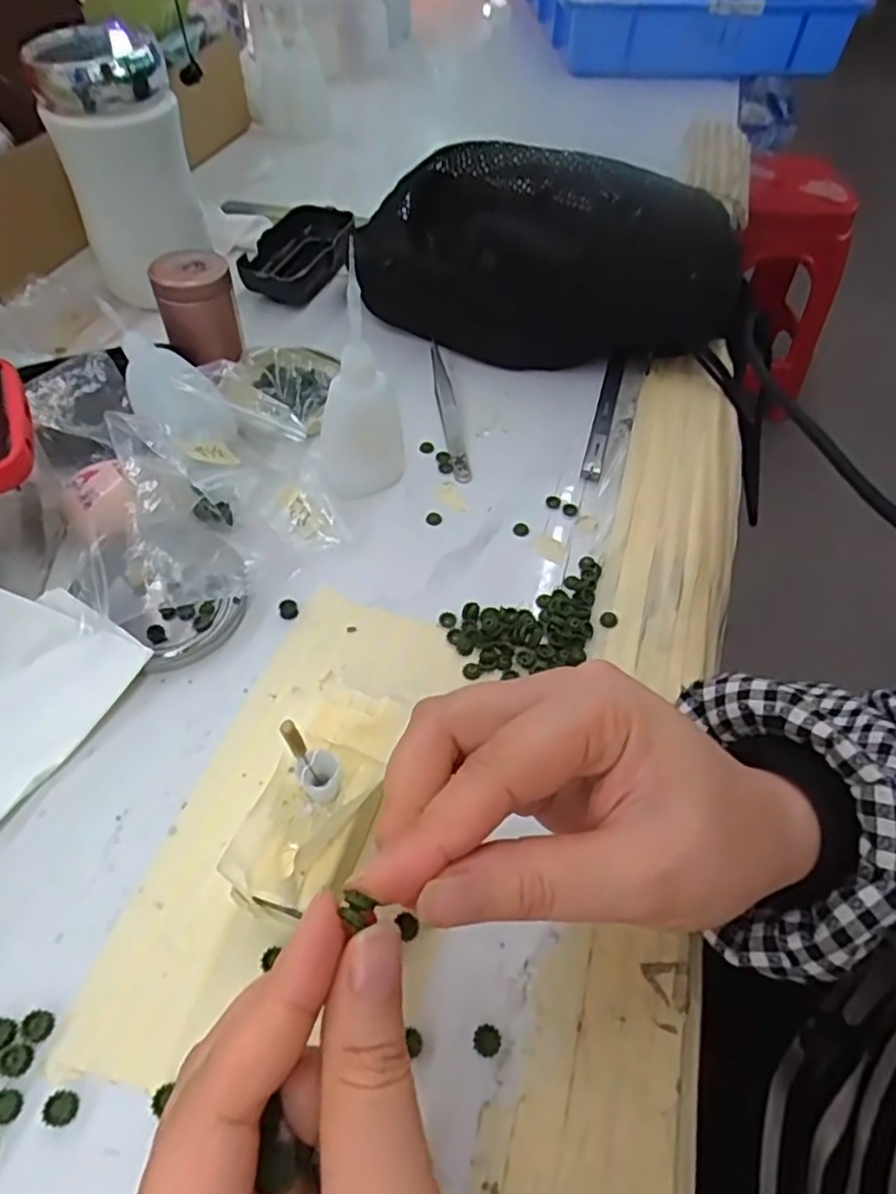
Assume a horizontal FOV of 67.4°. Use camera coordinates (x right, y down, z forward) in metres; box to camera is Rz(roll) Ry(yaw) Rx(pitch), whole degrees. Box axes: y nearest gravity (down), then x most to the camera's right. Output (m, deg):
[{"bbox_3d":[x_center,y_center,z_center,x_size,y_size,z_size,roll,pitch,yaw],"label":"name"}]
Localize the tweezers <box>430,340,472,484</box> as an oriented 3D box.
[{"bbox_3d":[0.000,-0.118,0.411,0.011,0.009,0.126,-5,54,-9],"label":"tweezers"}]

